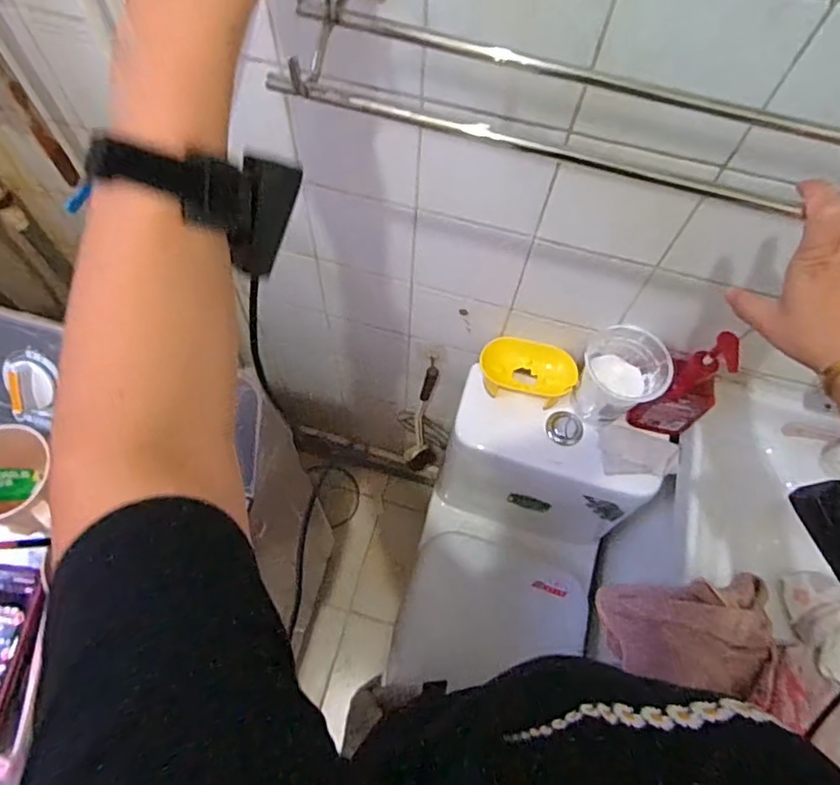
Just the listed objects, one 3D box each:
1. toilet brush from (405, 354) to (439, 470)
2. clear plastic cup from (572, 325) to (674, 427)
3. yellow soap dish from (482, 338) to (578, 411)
[{"bbox_3d":[0.018,0.067,1.216,0.067,0.464,0.084,14,65,3],"label":"toilet brush"},{"bbox_3d":[0.297,-0.017,0.824,0.097,0.149,0.105,1,65,-3],"label":"clear plastic cup"},{"bbox_3d":[0.173,-0.037,0.888,0.152,0.050,0.085,15,65,3],"label":"yellow soap dish"}]

